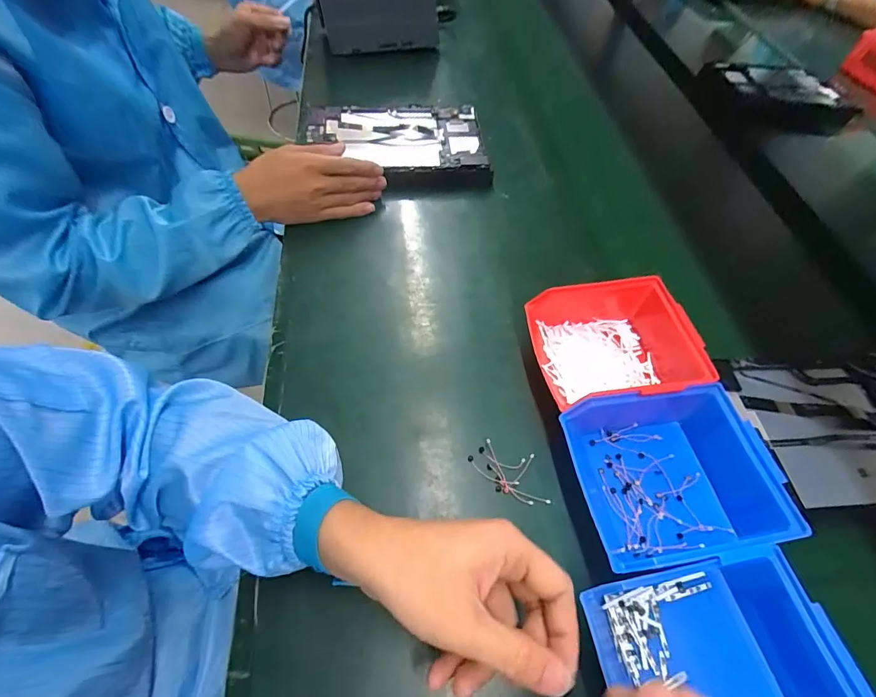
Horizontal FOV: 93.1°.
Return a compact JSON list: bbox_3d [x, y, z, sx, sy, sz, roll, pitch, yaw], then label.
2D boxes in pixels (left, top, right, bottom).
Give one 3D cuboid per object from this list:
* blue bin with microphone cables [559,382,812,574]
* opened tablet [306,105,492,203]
[{"bbox_3d":[0.182,0.099,0.331,0.138,0.061,0.122,-7,58,-8],"label":"blue bin with microphone cables"},{"bbox_3d":[-0.059,-0.283,0.582,0.252,0.038,0.184,-7,58,-7],"label":"opened tablet"}]

